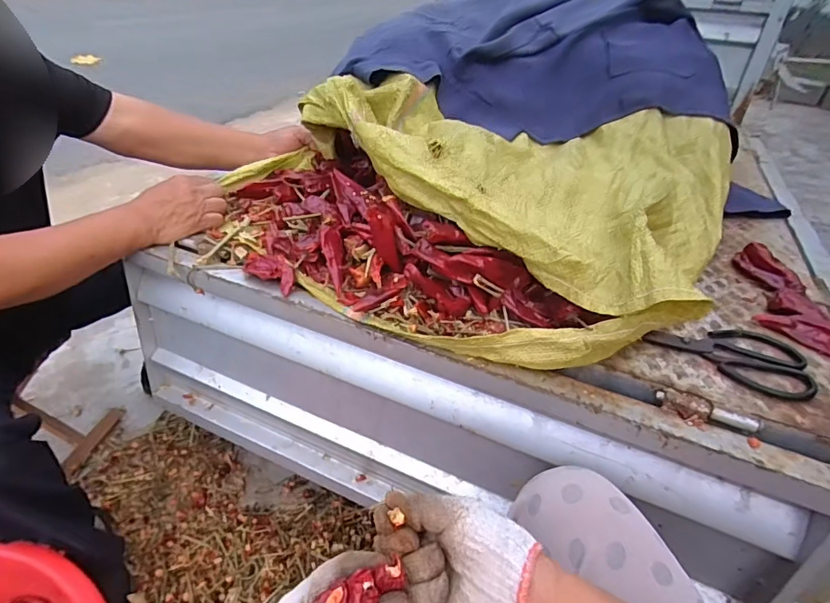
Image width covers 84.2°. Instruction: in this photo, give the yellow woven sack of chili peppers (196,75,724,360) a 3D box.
[{"bbox_3d":[0.046,-0.120,0.562,0.615,0.183,0.330,13,38,8],"label":"yellow woven sack of chili peppers"}]

